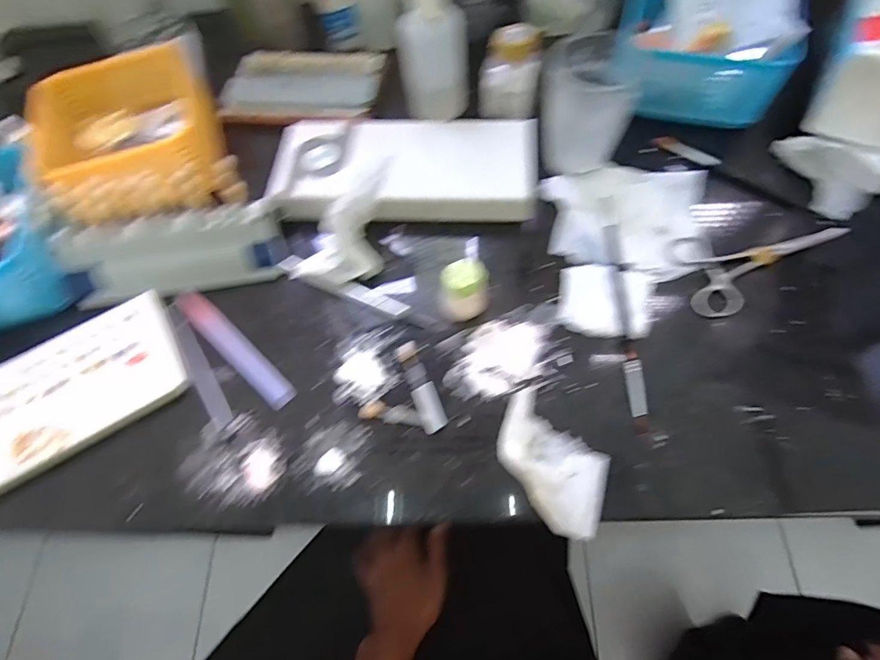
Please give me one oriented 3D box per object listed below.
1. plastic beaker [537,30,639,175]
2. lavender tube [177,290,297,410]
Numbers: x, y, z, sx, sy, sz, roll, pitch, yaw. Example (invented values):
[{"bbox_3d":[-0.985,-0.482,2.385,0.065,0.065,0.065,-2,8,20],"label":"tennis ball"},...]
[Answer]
[{"bbox_3d":[0.114,-0.183,0.372,0.072,0.075,0.068,-3,65,3],"label":"plastic beaker"},{"bbox_3d":[-0.161,0.011,0.359,0.134,0.009,0.020,41,76,16],"label":"lavender tube"}]

